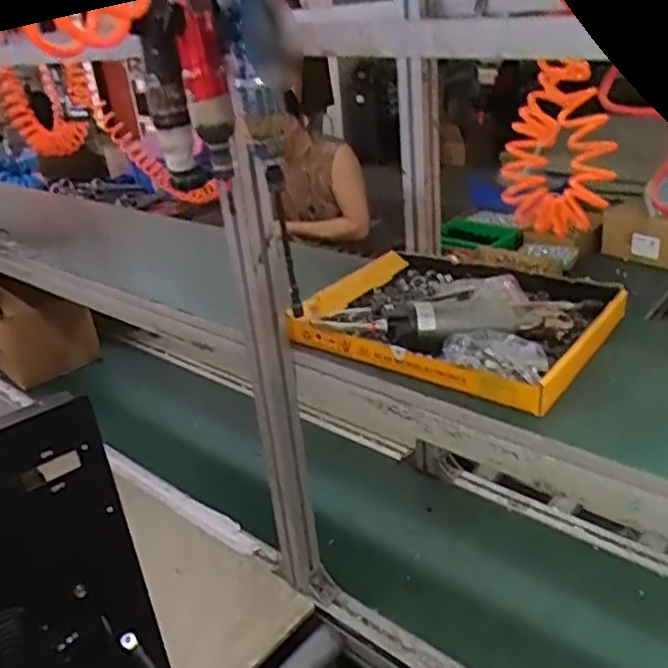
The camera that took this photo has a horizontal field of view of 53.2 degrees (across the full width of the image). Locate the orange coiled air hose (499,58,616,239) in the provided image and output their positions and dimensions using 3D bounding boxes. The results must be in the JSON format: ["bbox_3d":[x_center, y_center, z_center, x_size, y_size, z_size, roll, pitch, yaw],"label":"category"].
[{"bbox_3d":[0.307,-0.254,0.917,0.144,0.226,0.070,-1,28,13],"label":"orange coiled air hose"}]

